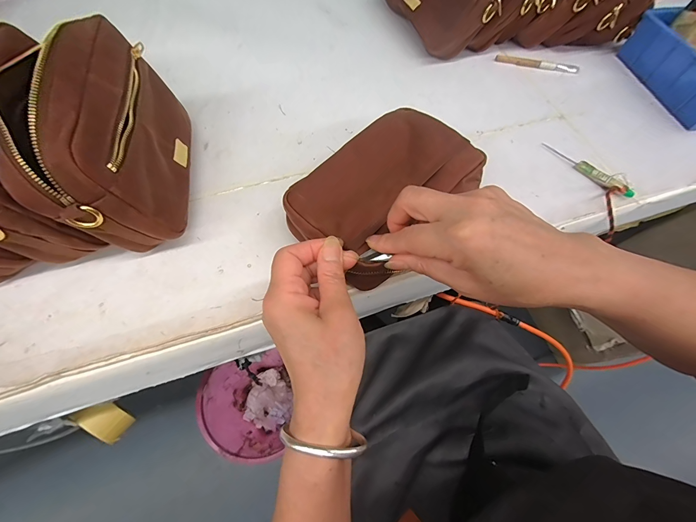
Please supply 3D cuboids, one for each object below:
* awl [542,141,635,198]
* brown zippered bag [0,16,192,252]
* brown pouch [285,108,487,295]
[{"bbox_3d":[0.297,-0.116,0.397,0.012,0.015,0.116,-37,71,-19],"label":"awl"},{"bbox_3d":[-0.213,-0.111,0.295,0.094,0.140,0.194,-7,65,-7],"label":"brown zippered bag"},{"bbox_3d":[0.036,-0.068,0.317,0.118,0.056,0.186,40,68,15],"label":"brown pouch"}]

